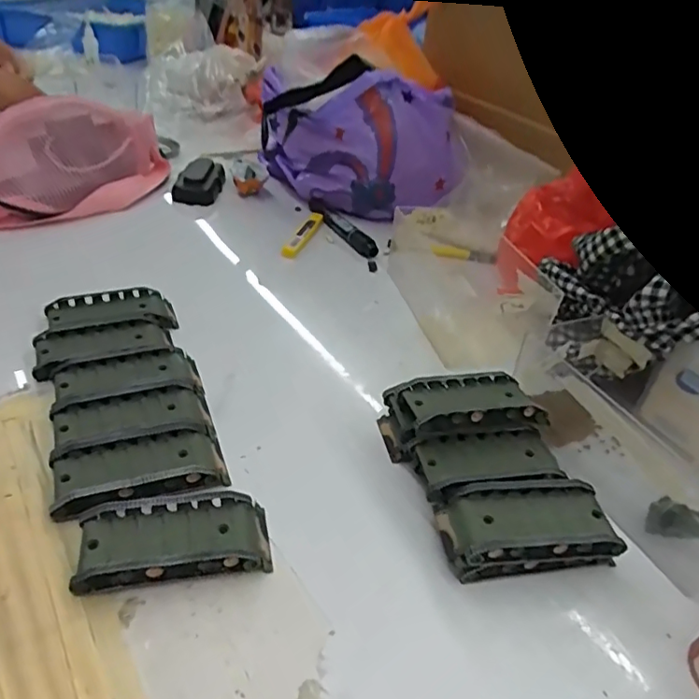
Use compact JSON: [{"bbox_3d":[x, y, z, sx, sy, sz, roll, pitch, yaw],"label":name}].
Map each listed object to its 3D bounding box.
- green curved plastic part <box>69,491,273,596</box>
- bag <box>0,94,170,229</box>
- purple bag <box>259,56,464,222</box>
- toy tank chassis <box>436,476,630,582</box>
[{"bbox_3d":[-0.093,0.099,0.307,0.096,0.019,0.047,-4,38,-14],"label":"green curved plastic part"},{"bbox_3d":[-0.340,-0.199,0.629,0.318,0.111,0.145,-21,45,-35],"label":"bag"},{"bbox_3d":[0.015,-0.253,0.682,0.241,0.149,0.102,8,37,0],"label":"purple bag"},{"bbox_3d":[0.101,0.102,0.328,0.096,0.035,0.046,1,37,-9],"label":"toy tank chassis"}]

